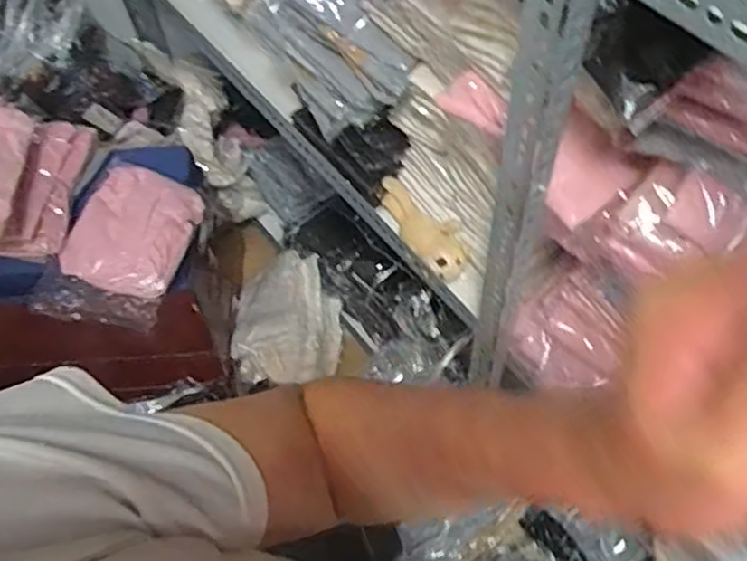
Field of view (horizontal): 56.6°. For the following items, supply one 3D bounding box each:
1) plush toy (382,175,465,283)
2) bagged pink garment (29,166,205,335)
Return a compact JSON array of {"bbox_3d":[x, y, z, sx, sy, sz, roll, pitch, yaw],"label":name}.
[{"bbox_3d":[0.071,-0.078,1.045,0.063,0.054,0.195,-32,63,-15],"label":"plush toy"},{"bbox_3d":[-0.459,-0.059,1.294,0.212,0.103,0.336,18,62,13],"label":"bagged pink garment"}]

